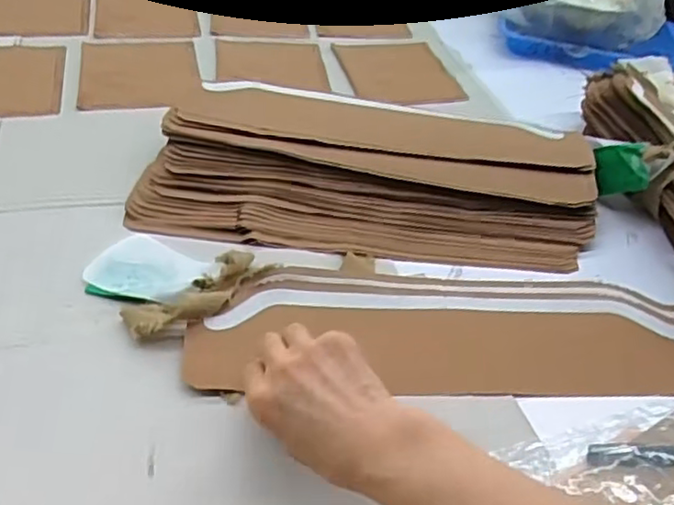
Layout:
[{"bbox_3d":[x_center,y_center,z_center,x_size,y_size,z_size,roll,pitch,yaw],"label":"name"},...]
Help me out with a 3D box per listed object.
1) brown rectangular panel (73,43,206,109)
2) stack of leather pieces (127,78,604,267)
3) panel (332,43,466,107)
[{"bbox_3d":[-0.251,-0.230,0.839,0.144,0.004,0.186,-6,42,-13],"label":"brown rectangular panel"},{"bbox_3d":[0.035,-0.079,0.631,0.418,0.052,0.184,8,39,2],"label":"stack of leather pieces"},{"bbox_3d":[0.084,-0.244,0.889,0.144,0.009,0.216,-5,38,-11],"label":"panel"}]

